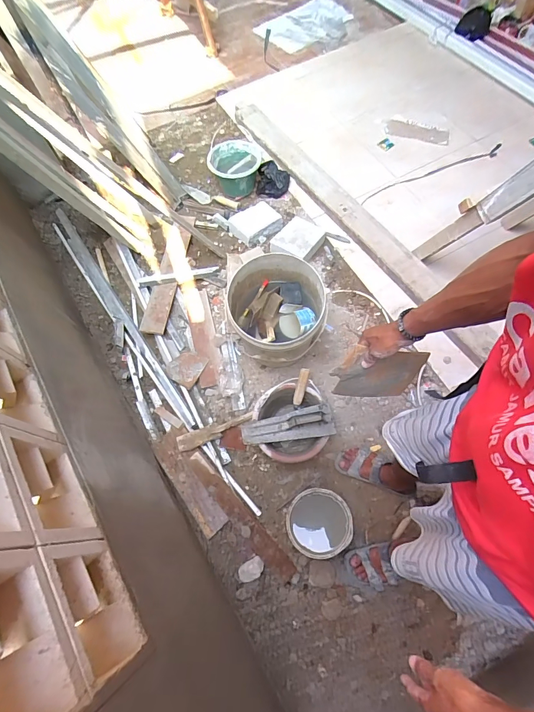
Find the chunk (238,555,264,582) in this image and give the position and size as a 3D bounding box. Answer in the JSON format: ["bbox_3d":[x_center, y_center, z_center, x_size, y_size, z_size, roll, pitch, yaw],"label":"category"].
[{"bbox_3d":[-0.048,0.668,1.140,0.087,0.029,0.053,-32,71,-11],"label":"chunk"}]

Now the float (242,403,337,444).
[{"bbox_3d":[0.065,0.215,1.163,0.295,0.050,0.102,-9,65,-1],"label":"float"}]

